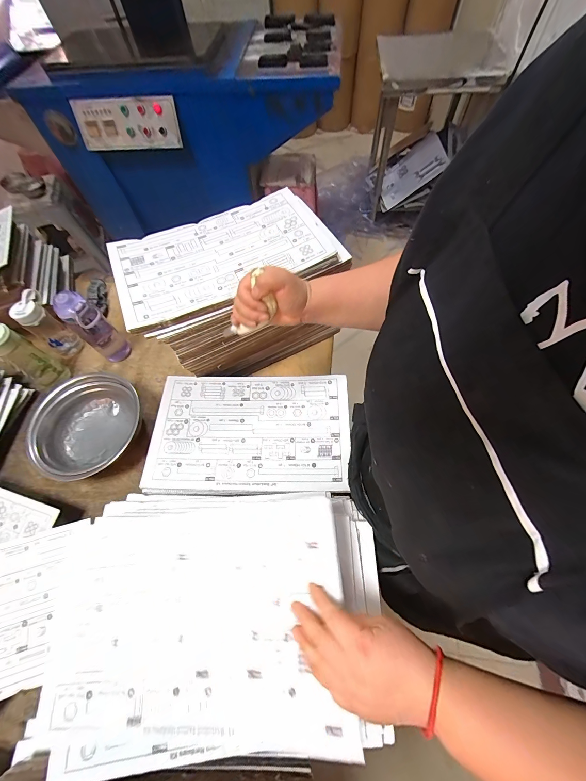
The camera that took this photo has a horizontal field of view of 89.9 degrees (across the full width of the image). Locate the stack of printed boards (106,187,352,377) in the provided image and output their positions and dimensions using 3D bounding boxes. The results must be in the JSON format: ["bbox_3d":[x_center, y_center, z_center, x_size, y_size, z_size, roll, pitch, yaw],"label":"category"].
[{"bbox_3d":[-0.127,-0.204,0.681,0.395,0.277,0.235,-25,64,-9],"label":"stack of printed boards"}]

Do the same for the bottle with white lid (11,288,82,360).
[{"bbox_3d":[-0.659,-0.170,0.790,0.071,0.172,0.086,-35,66,-13],"label":"bottle with white lid"}]

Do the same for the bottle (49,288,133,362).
[{"bbox_3d":[-0.497,-0.151,0.744,0.062,0.210,0.074,36,70,19],"label":"bottle"}]

